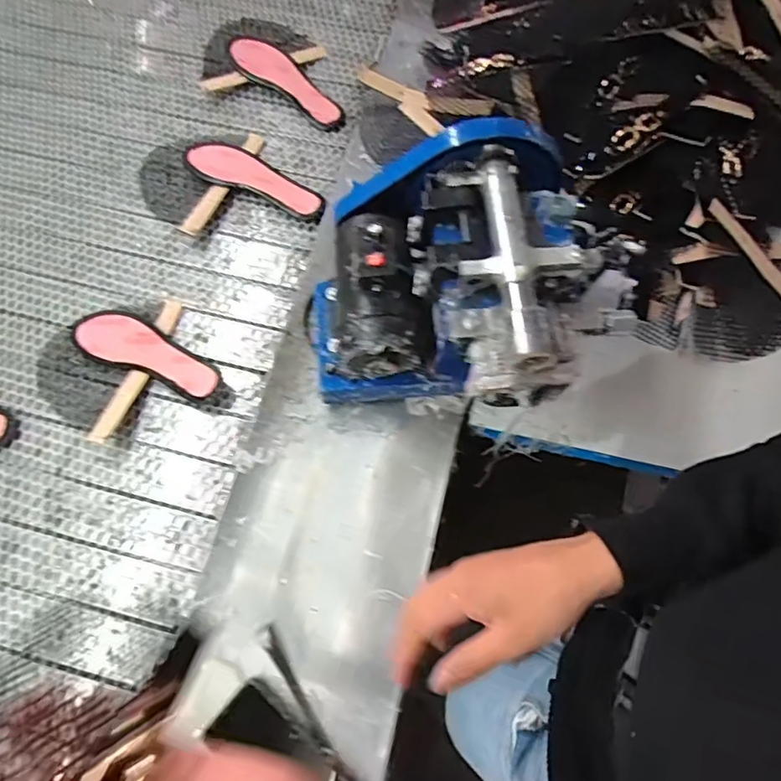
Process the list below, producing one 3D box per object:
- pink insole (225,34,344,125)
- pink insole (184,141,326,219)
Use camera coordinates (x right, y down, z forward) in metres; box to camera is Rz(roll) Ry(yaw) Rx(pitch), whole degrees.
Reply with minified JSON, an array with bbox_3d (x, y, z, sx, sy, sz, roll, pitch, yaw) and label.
[{"bbox_3d":[-0.172,-0.516,0.899,0.230,0.031,0.074,39,75,14],"label":"pink insole"},{"bbox_3d":[-0.203,-0.326,0.838,0.237,0.021,0.074,22,72,9],"label":"pink insole"}]

